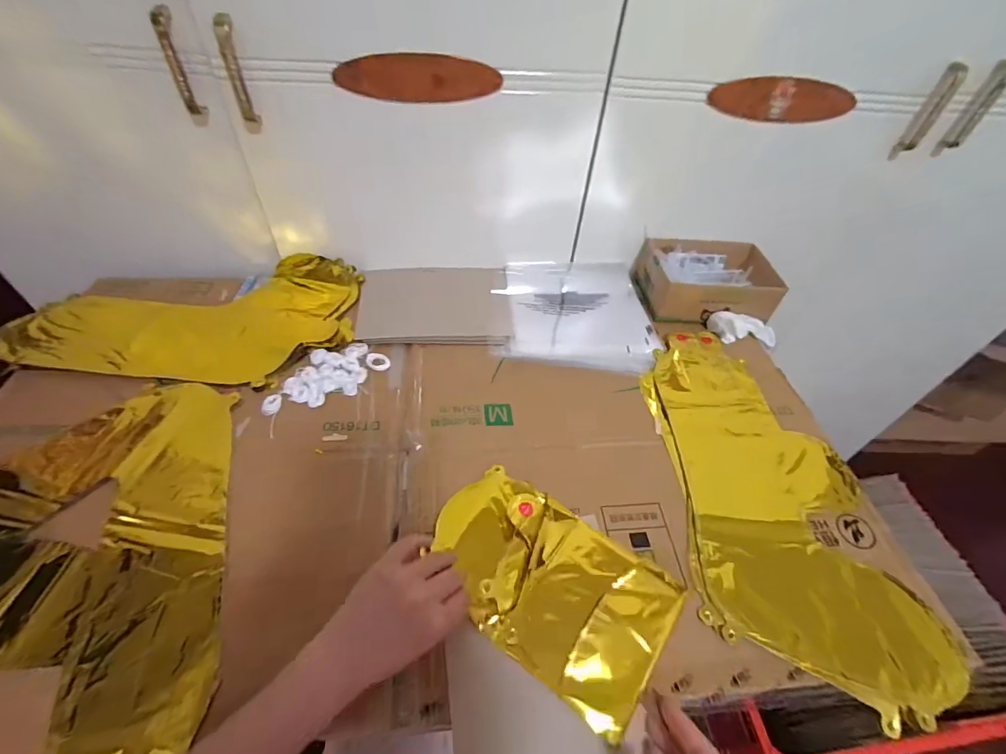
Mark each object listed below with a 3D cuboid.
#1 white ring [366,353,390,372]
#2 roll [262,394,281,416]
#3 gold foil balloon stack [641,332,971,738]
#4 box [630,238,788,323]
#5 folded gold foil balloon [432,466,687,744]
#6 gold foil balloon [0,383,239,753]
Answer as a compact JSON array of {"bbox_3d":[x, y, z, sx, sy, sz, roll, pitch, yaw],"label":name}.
[{"bbox_3d":[-0.160,-0.019,0.578,0.029,0.004,0.029,3,49,-3],"label":"white ring"},{"bbox_3d":[-0.267,0.032,0.517,0.021,0.007,0.026,-8,50,-12],"label":"roll"},{"bbox_3d":[0.289,0.108,0.501,0.211,0.013,0.426,1,49,-5],"label":"gold foil balloon stack"},{"bbox_3d":[0.318,-0.152,0.695,0.193,0.062,0.150,0,49,-6],"label":"box"},{"bbox_3d":[0.041,0.184,0.416,0.222,0.026,0.136,32,54,21],"label":"folded gold foil balloon"},{"bbox_3d":[-0.433,0.172,0.391,0.355,0.037,0.350,-10,51,-14],"label":"gold foil balloon"}]

